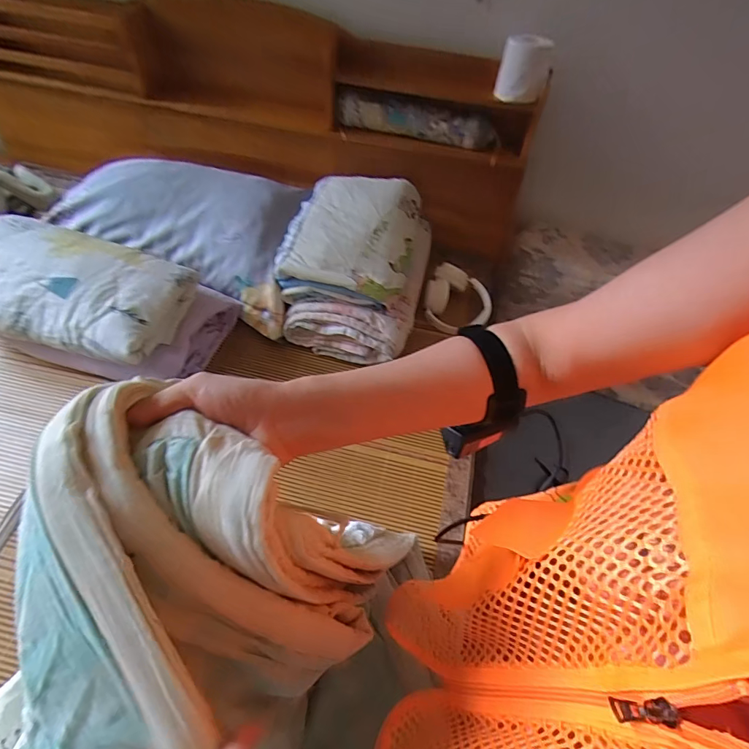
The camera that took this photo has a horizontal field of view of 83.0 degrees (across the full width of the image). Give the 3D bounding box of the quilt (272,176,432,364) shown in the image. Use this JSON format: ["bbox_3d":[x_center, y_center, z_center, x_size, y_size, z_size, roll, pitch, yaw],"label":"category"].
[{"bbox_3d":[-0.039,-0.271,1.008,0.315,0.177,0.440,14,52,5],"label":"quilt"}]

